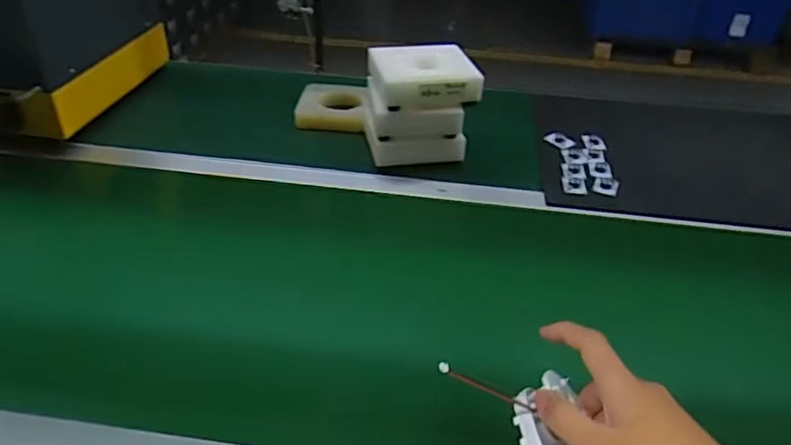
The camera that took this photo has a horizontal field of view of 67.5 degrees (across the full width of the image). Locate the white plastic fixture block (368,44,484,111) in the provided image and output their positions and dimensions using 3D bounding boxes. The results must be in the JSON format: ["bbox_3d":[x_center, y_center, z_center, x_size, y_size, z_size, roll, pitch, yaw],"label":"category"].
[{"bbox_3d":[0.040,-0.213,0.852,0.148,0.047,0.116,-6,38,-9],"label":"white plastic fixture block"}]

